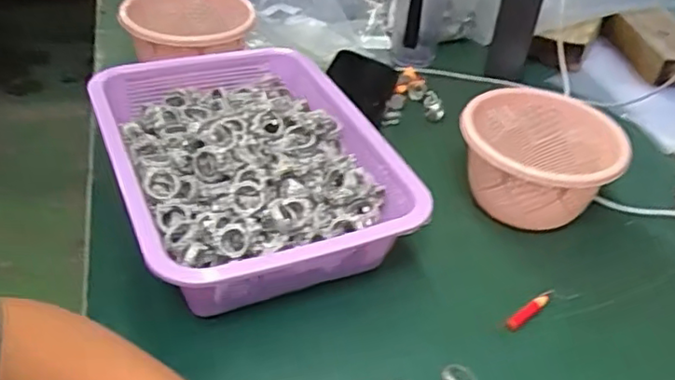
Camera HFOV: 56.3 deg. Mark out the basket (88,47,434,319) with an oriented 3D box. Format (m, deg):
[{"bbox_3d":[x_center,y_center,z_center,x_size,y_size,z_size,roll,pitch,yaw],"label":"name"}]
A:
[{"bbox_3d":[-0.078,-0.017,0.564,0.228,0.090,0.300,-14,42,-21],"label":"basket"}]

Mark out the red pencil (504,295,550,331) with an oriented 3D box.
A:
[{"bbox_3d":[0.155,0.100,0.513,0.051,0.008,0.009,-27,49,-33],"label":"red pencil"}]

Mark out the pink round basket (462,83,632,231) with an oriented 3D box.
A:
[{"bbox_3d":[0.189,-0.031,0.617,0.140,0.088,0.164,12,39,9],"label":"pink round basket"}]

